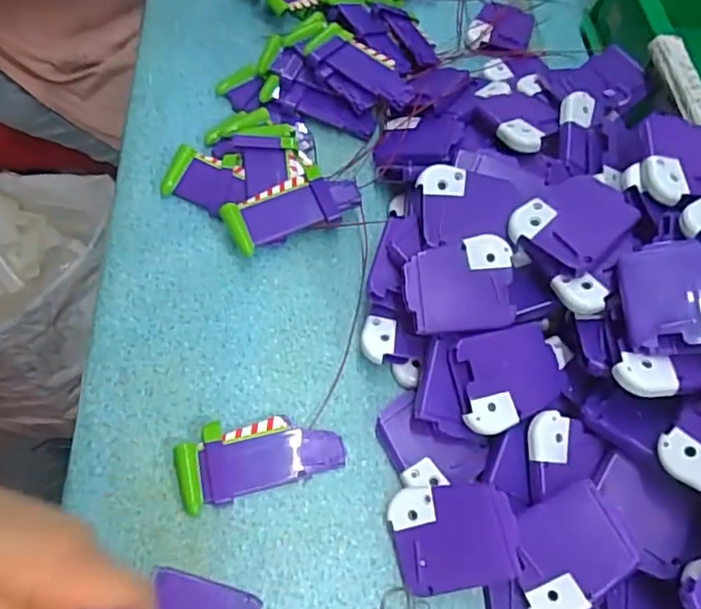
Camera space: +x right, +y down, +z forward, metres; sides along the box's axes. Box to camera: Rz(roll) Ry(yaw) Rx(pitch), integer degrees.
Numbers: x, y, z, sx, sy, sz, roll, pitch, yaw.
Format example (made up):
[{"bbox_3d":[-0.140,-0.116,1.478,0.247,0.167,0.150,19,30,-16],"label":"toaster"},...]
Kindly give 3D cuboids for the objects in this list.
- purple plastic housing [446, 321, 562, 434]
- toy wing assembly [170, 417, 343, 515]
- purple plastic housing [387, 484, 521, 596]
[{"bbox_3d":[0.091,0.039,0.336,0.065,0.013,0.052,-10,77,-16],"label":"purple plastic housing"},{"bbox_3d":[-0.050,0.083,0.337,0.088,0.013,0.040,-14,64,-13],"label":"toy wing assembly"},{"bbox_3d":[0.053,0.118,0.312,0.061,0.011,0.053,-12,74,12],"label":"purple plastic housing"}]

